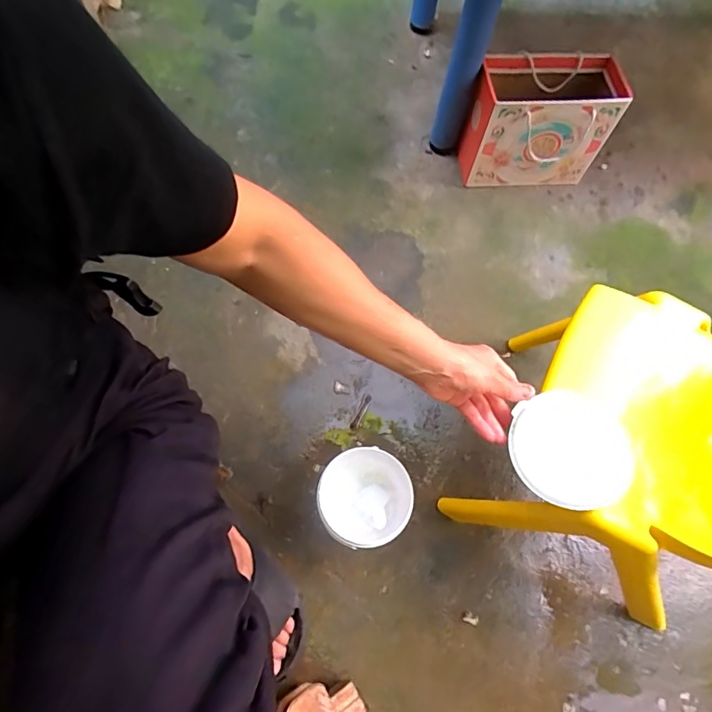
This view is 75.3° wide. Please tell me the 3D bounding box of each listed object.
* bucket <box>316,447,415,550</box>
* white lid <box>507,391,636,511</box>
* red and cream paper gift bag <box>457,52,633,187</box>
[{"bbox_3d":[0.012,0.209,0.673,0.124,0.114,0.124,2,66,-4],"label":"bucket"},{"bbox_3d":[0.225,0.097,0.487,0.116,0.007,0.115,-7,68,17],"label":"white lid"},{"bbox_3d":[0.367,-0.468,0.947,0.280,0.211,0.150,2,68,-2],"label":"red and cream paper gift bag"}]

